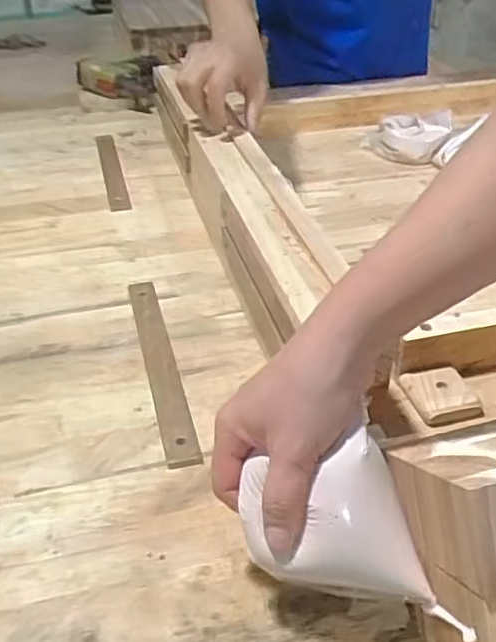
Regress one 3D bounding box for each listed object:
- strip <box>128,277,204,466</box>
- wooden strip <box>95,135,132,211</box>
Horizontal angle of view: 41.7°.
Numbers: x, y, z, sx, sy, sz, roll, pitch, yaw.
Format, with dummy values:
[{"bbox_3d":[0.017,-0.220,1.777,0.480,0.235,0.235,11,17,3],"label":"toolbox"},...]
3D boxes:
[{"bbox_3d":[-0.076,0.036,0.565,0.026,0.008,0.234,-9,38,-12],"label":"strip"},{"bbox_3d":[-0.184,-0.208,0.878,0.026,0.015,0.220,-9,38,-12],"label":"wooden strip"}]

